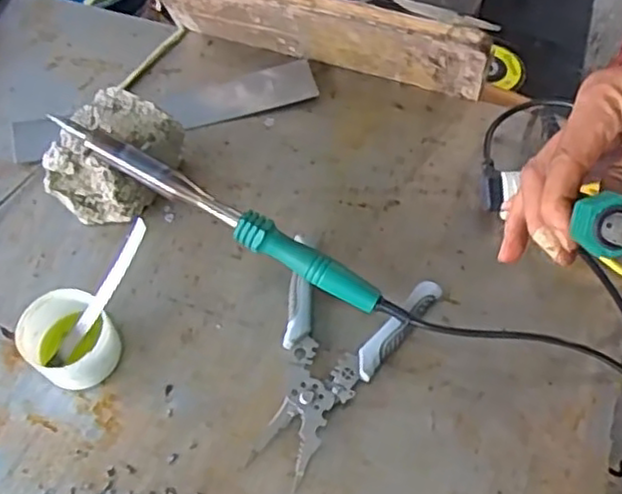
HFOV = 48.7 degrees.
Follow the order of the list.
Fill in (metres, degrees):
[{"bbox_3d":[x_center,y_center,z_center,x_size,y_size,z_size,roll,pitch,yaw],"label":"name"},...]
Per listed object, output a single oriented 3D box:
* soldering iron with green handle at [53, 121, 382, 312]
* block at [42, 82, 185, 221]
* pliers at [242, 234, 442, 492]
[{"bbox_3d":[-0.078,-0.030,0.559,0.296,0.020,0.024,29,64,3],"label":"soldering iron with green handle"},{"bbox_3d":[-0.171,-0.074,0.608,0.093,0.074,0.103,21,63,14],"label":"block"},{"bbox_3d":[0.022,0.089,0.538,0.116,0.023,0.181,16,63,9],"label":"pliers"}]

